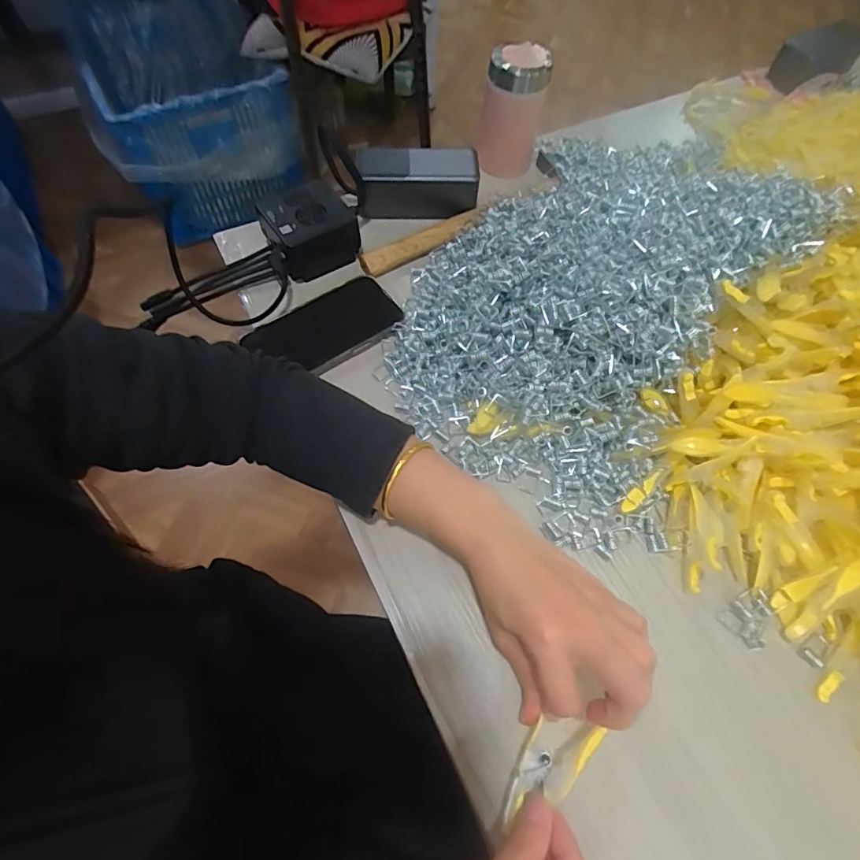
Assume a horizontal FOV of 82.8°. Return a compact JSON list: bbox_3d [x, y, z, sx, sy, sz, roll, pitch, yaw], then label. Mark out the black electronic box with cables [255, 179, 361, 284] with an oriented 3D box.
[{"bbox_3d":[-0.118,-0.198,0.478,0.082,0.050,0.067,-31,68,-16],"label":"black electronic box with cables"}]

